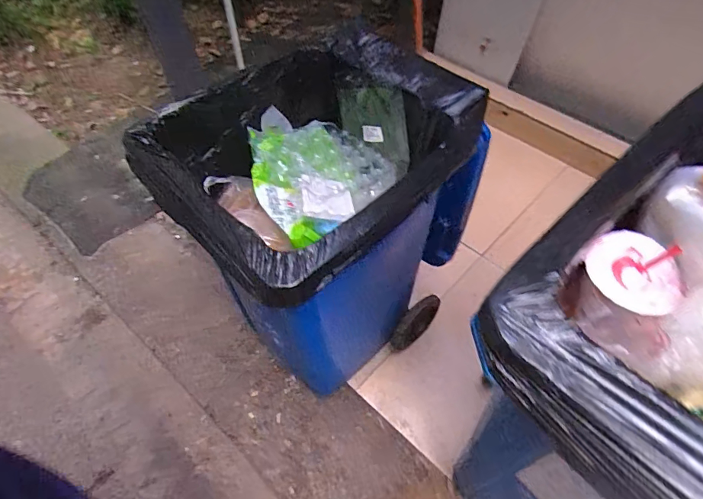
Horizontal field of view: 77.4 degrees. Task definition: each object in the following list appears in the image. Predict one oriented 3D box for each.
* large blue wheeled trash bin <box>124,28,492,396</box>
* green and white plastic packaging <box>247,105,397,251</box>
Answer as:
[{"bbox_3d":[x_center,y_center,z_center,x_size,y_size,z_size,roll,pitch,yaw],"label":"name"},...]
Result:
[{"bbox_3d":[-0.078,-0.030,1.017,0.491,0.693,0.525,38,62,25],"label":"large blue wheeled trash bin"},{"bbox_3d":[-0.055,-0.176,0.883,0.281,0.070,0.329,-9,54,-7],"label":"green and white plastic packaging"}]

